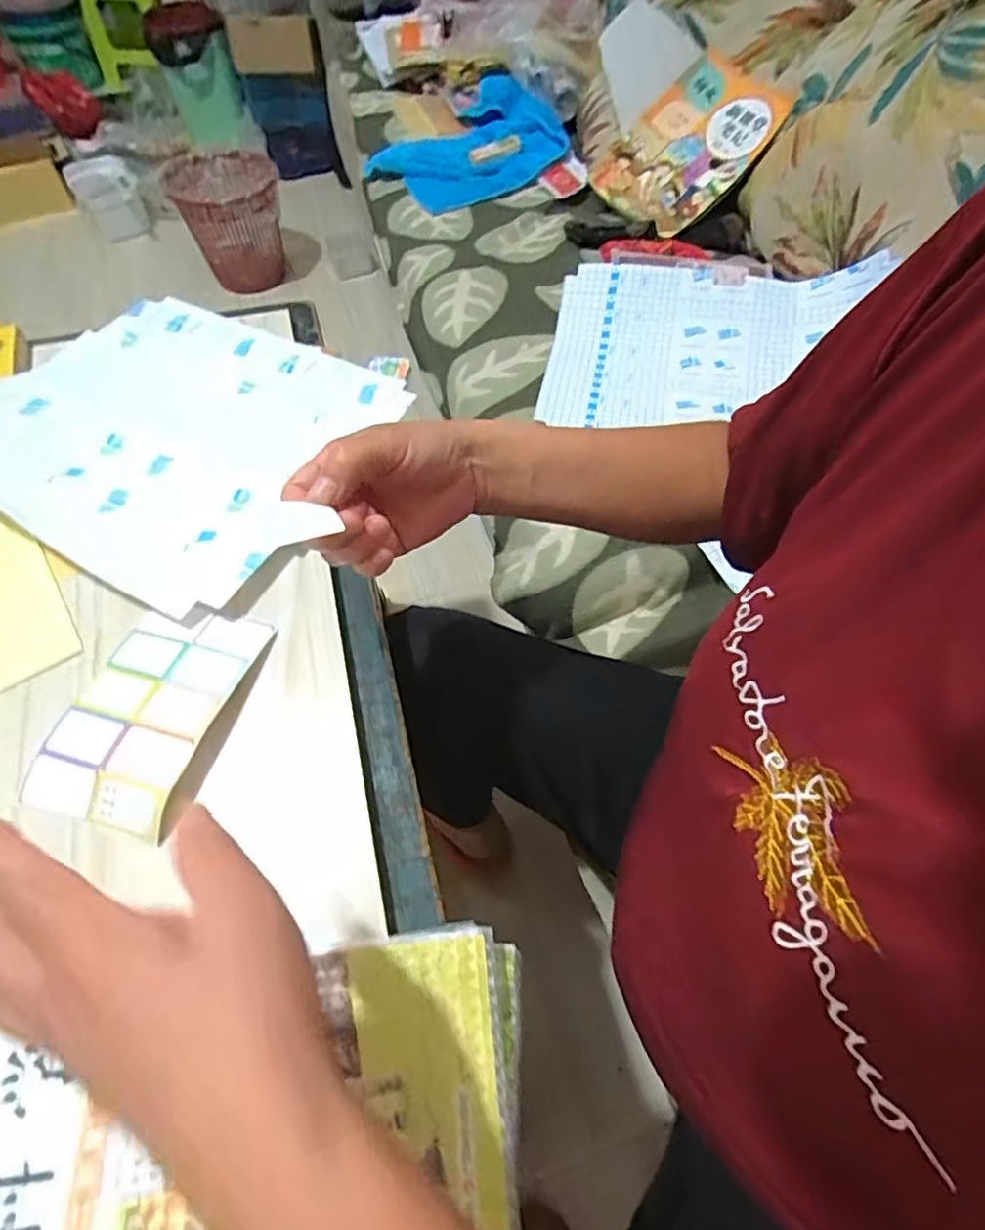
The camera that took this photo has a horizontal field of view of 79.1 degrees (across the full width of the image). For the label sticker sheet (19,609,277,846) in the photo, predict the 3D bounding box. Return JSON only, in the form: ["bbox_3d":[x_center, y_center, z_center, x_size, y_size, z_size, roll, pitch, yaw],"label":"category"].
[{"bbox_3d":[-0.205,0.053,0.357,0.087,0.016,0.137,13,60,7],"label":"label sticker sheet"}]

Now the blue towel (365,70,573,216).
[{"bbox_3d":[-0.035,-0.821,1.040,0.253,0.059,0.320,37,65,20],"label":"blue towel"}]

